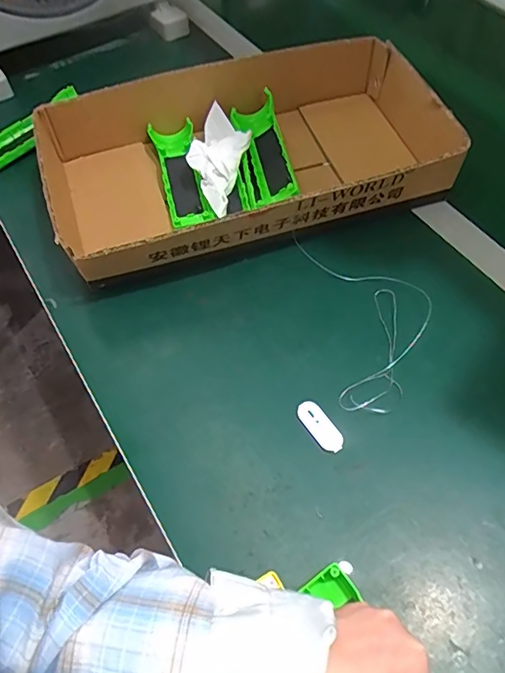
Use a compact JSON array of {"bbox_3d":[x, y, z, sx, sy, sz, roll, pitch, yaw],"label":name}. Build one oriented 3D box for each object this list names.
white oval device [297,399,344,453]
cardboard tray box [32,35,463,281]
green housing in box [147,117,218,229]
[{"bbox_3d":[0.058,0.076,0.435,0.022,0.004,0.049,-30,61,-18],"label":"white oval device"},{"bbox_3d":[-0.004,-0.198,0.567,0.417,0.085,0.231,-15,57,-9],"label":"cardboard tray box"},{"bbox_3d":[-0.081,-0.185,0.576,0.049,0.022,0.152,-12,57,-7],"label":"green housing in box"}]

